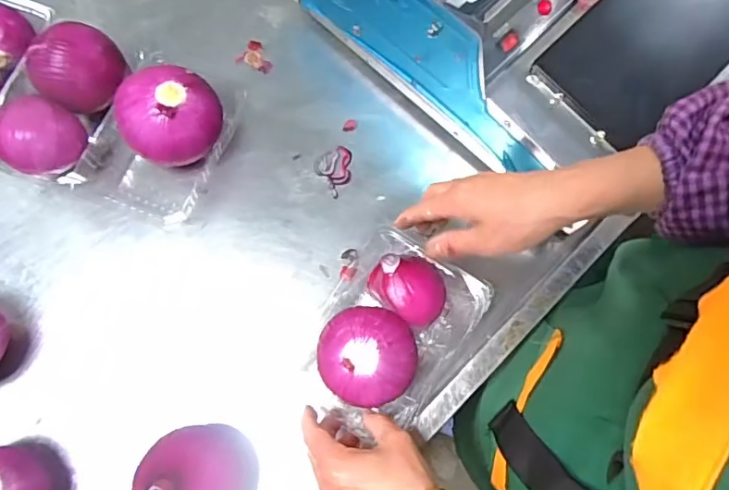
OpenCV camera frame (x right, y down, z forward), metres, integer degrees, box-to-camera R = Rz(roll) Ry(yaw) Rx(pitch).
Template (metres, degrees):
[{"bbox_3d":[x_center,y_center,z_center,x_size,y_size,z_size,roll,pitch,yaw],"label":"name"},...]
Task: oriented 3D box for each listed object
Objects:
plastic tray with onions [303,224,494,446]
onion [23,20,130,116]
[{"bbox_3d":[0.022,0.081,0.482,0.137,0.079,0.167,32,75,9],"label":"plastic tray with onions"},{"bbox_3d":[-0.294,-0.179,0.550,0.085,0.087,0.072,-38,77,-11],"label":"onion"}]

